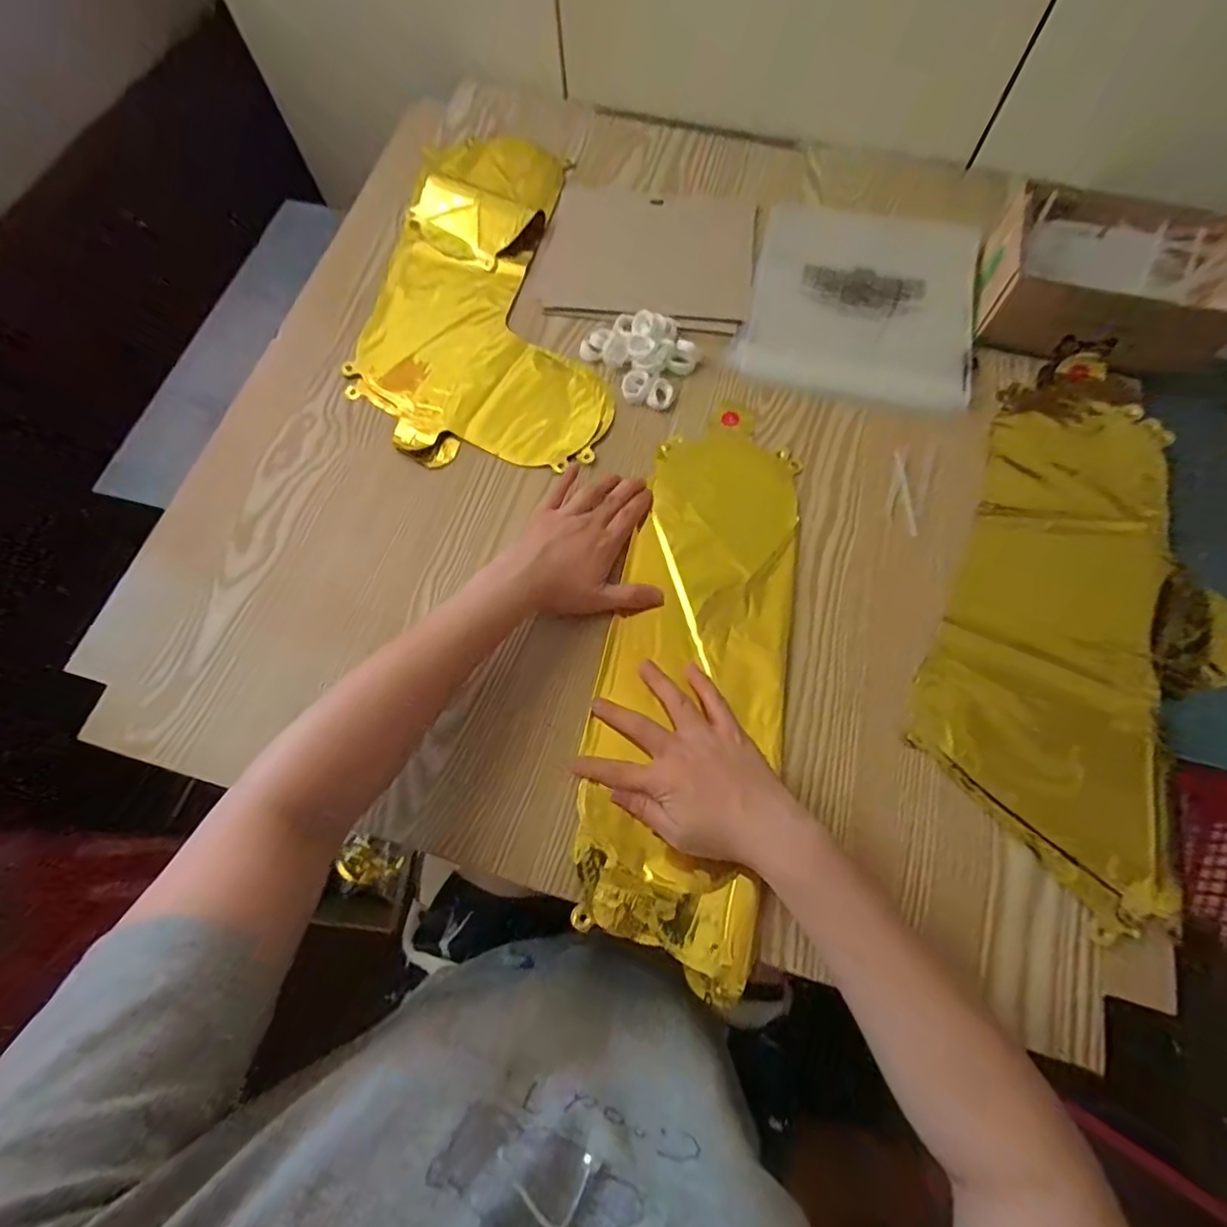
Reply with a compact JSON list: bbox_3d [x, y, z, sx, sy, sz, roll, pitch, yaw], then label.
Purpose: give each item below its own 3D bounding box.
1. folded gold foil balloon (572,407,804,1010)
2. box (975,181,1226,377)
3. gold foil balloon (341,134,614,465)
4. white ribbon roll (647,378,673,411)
[{"bbox_3d":[0.065,0.028,0.426,0.133,0.012,0.423,11,70,5],"label":"folded gold foil balloon"},{"bbox_3d":[0.433,-0.297,0.495,0.193,0.061,0.145,19,72,8],"label":"box"},{"bbox_3d":[-0.112,-0.325,0.548,0.236,0.009,0.400,5,70,3],"label":"gold foil balloon"},{"bbox_3d":[0.042,-0.196,0.498,0.019,0.010,0.029,18,72,8],"label":"white ribbon roll"}]

